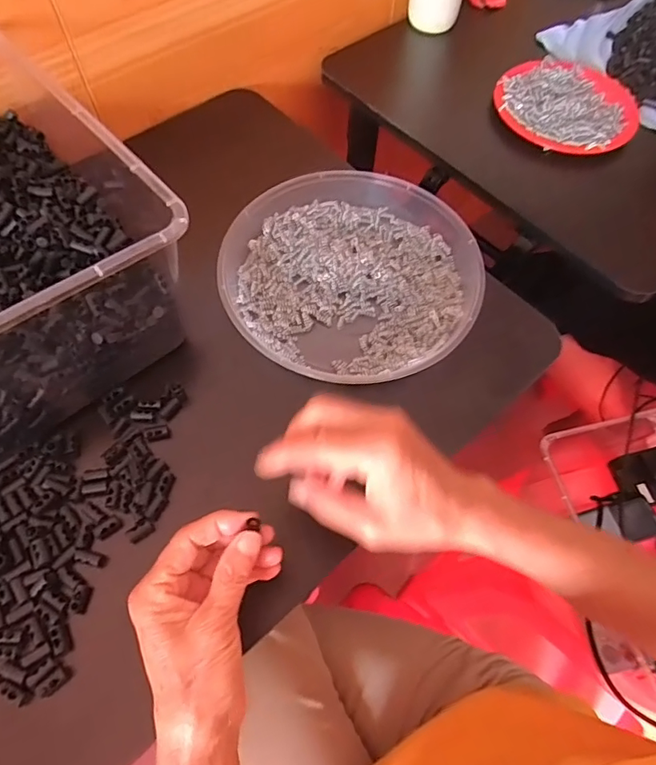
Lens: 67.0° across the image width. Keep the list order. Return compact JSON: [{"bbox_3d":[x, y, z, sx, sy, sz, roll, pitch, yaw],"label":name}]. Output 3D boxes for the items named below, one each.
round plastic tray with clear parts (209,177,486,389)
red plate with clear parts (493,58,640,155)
[{"bbox_3d":[0.019,-0.103,0.457,0.224,0.039,0.219,1,65,-3],"label":"round plastic tray with clear parts"},{"bbox_3d":[0.288,-0.336,0.594,0.160,0.013,0.163,1,63,-2],"label":"red plate with clear parts"}]

